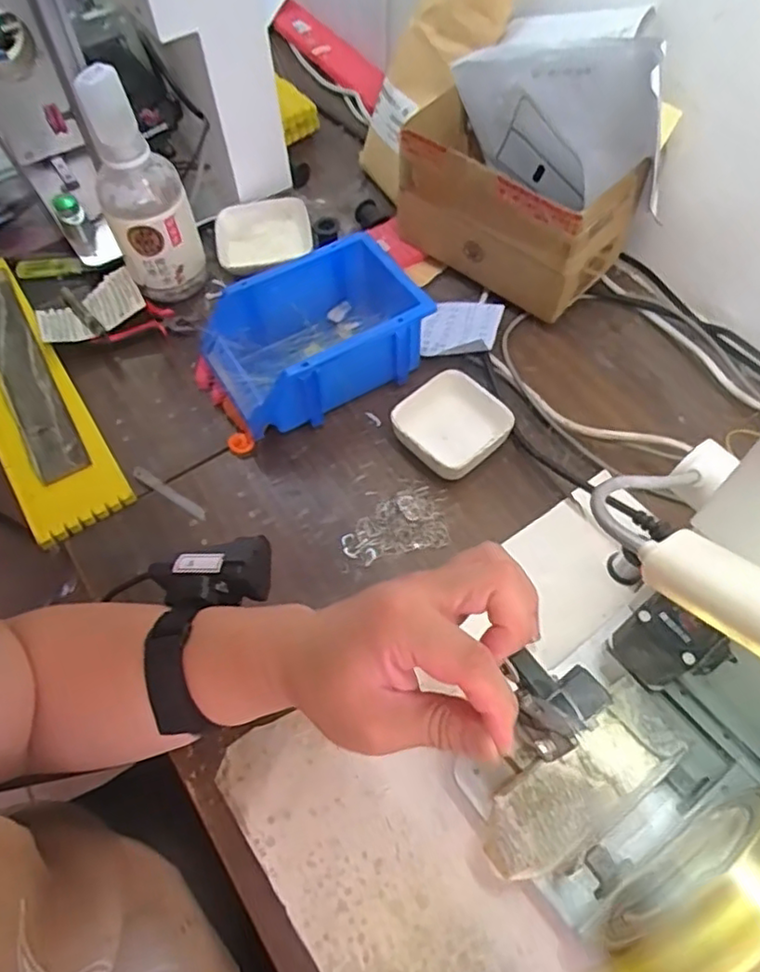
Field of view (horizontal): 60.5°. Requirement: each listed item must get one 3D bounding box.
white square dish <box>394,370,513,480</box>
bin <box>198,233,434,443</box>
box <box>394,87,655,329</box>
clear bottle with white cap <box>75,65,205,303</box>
[{"bbox_3d":[0.063,-0.052,0.558,0.091,0.030,0.083,-35,65,-18],"label":"white square dish"},{"bbox_3d":[-0.052,-0.139,0.589,0.200,0.079,0.130,-27,62,-15],"label":"bin"},{"bbox_3d":[0.122,-0.265,0.631,0.208,0.133,0.113,35,65,19],"label":"box"},{"bbox_3d":[-0.219,-0.266,0.598,0.074,0.195,0.081,-25,62,-14],"label":"clear bottle with white cap"}]

